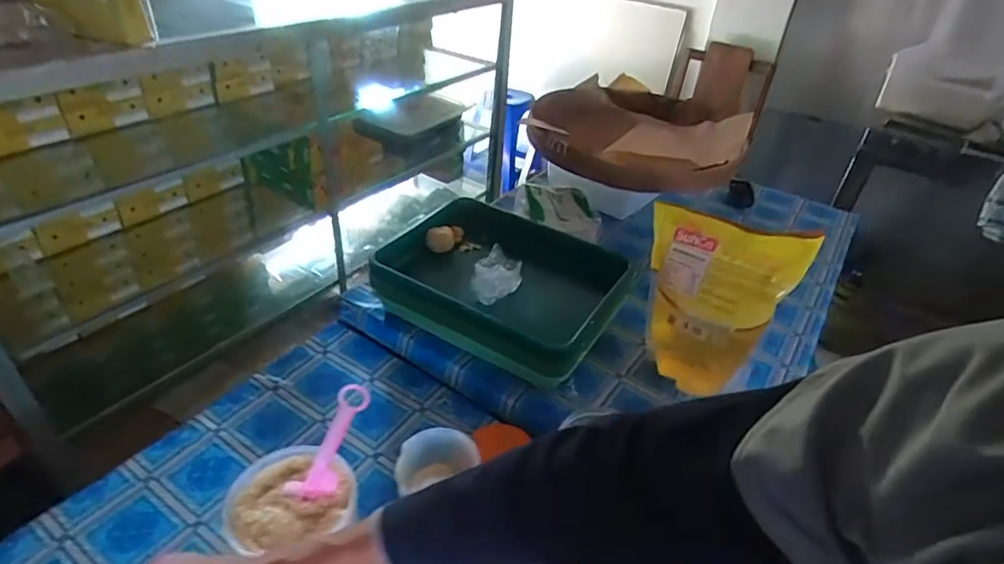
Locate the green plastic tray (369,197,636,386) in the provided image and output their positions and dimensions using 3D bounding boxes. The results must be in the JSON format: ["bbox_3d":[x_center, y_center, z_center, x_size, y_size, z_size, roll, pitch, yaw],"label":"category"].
[{"bbox_3d":[0.011,0.000,0.893,0.364,0.089,0.273,23,40,22],"label":"green plastic tray"}]

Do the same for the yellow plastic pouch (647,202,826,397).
[{"bbox_3d":[0.275,0.034,0.759,0.190,0.262,0.052,28,42,27],"label":"yellow plastic pouch"}]

